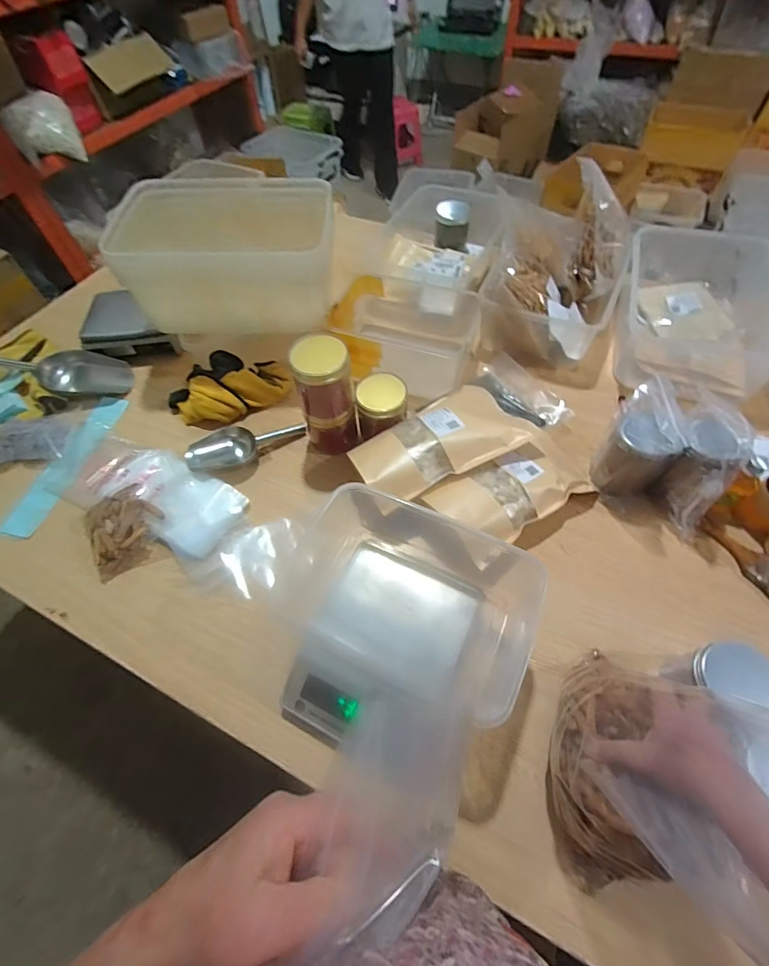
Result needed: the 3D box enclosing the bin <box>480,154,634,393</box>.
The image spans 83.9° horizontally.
[{"bbox_3d":[0.341,-0.402,0.864,0.271,0.239,0.290,15,61,11],"label":"bin"}]

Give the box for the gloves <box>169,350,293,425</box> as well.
[{"bbox_3d":[-0.312,-0.190,0.852,0.234,0.057,0.140,-1,59,2],"label":"gloves"}]

